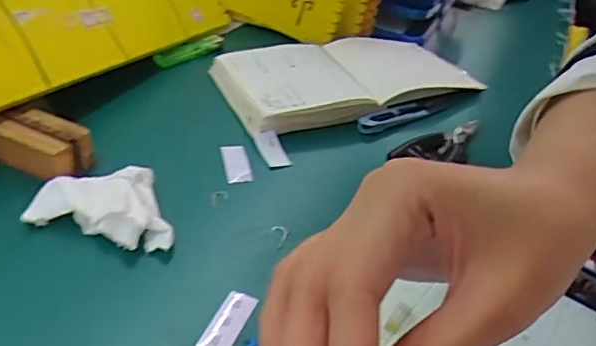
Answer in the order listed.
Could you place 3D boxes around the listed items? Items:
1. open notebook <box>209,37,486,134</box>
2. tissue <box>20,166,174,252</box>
[{"bbox_3d":[0.048,-0.098,0.553,0.239,0.017,0.127,-11,39,-21],"label":"open notebook"},{"bbox_3d":[-0.124,0.023,0.389,0.095,0.024,0.060,13,36,11],"label":"tissue"}]

